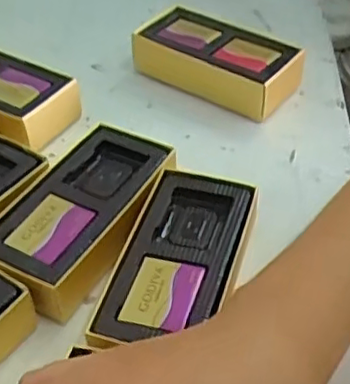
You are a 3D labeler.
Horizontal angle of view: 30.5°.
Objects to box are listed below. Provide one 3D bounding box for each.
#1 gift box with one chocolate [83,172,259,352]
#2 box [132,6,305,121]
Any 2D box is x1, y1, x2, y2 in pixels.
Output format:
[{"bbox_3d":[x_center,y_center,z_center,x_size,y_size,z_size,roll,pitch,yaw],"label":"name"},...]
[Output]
[{"bbox_3d":[0.001,0.045,0.325,0.057,0.036,0.105,11,46,11],"label":"gift box with one chocolate"},{"bbox_3d":[0.030,-0.094,0.471,0.122,0.038,0.064,28,51,25],"label":"box"}]

